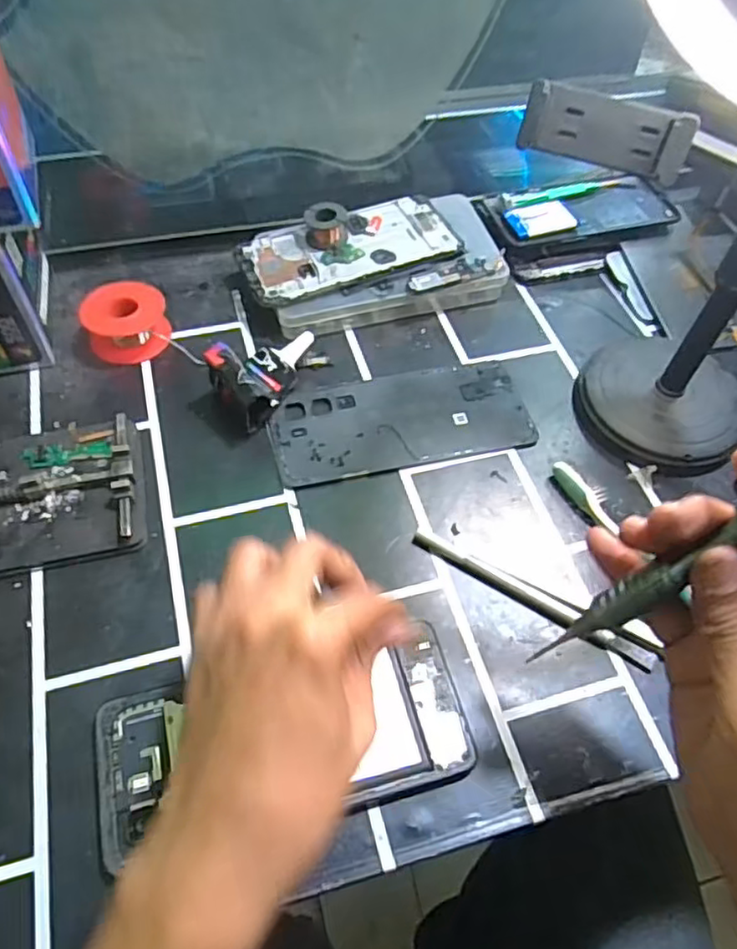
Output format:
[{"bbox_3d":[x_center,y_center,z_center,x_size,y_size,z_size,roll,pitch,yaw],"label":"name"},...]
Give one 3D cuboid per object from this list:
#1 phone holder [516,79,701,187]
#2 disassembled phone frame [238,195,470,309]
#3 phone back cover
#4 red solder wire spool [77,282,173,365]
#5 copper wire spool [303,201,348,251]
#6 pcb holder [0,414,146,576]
[{"bbox_3d":[0.111,-0.162,0.306,0.076,0.028,0.024,19,27,5],"label":"phone holder"},{"bbox_3d":[-0.014,-0.167,0.472,0.155,0.010,0.078,-16,59,-14],"label":"disassembled phone frame"},{"bbox_3d":[0.021,-0.036,0.416,0.163,0.004,0.073,-10,58,-10],"label":"phone back cover"},{"bbox_3d":[-0.163,-0.103,0.439,0.053,0.030,0.048,-19,60,-16],"label":"red solder wire spool"},{"bbox_3d":[-0.030,-0.178,0.468,0.030,0.024,0.025,0,56,-4],"label":"copper wire spool"},{"bbox_3d":[-0.195,0.011,0.364,0.128,0.021,0.091,-10,58,-10],"label":"pcb holder"}]

